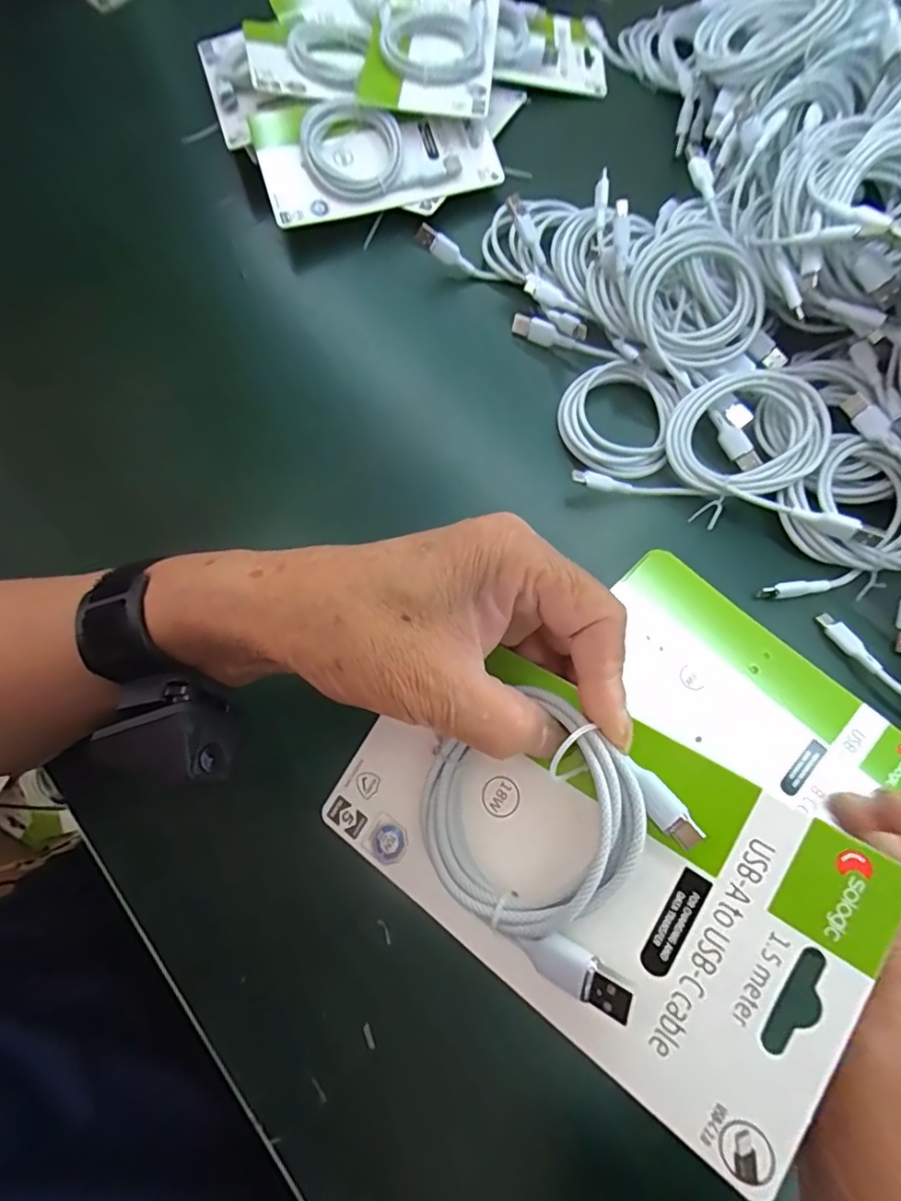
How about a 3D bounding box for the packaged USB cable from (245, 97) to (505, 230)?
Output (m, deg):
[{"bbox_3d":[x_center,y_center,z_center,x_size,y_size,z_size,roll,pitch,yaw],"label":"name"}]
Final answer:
[{"bbox_3d":[-0.052,-0.335,0.423,0.175,0.020,0.078,-14,100,-6],"label":"packaged USB cable"}]

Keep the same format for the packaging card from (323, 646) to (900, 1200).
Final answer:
[{"bbox_3d":[0.038,0.084,0.196,0.177,0.018,0.099,28,82,30],"label":"packaging card"}]

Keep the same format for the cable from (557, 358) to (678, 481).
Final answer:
[{"bbox_3d":[0.106,-0.116,0.363,0.070,0.021,0.076,-1,70,2],"label":"cable"}]

